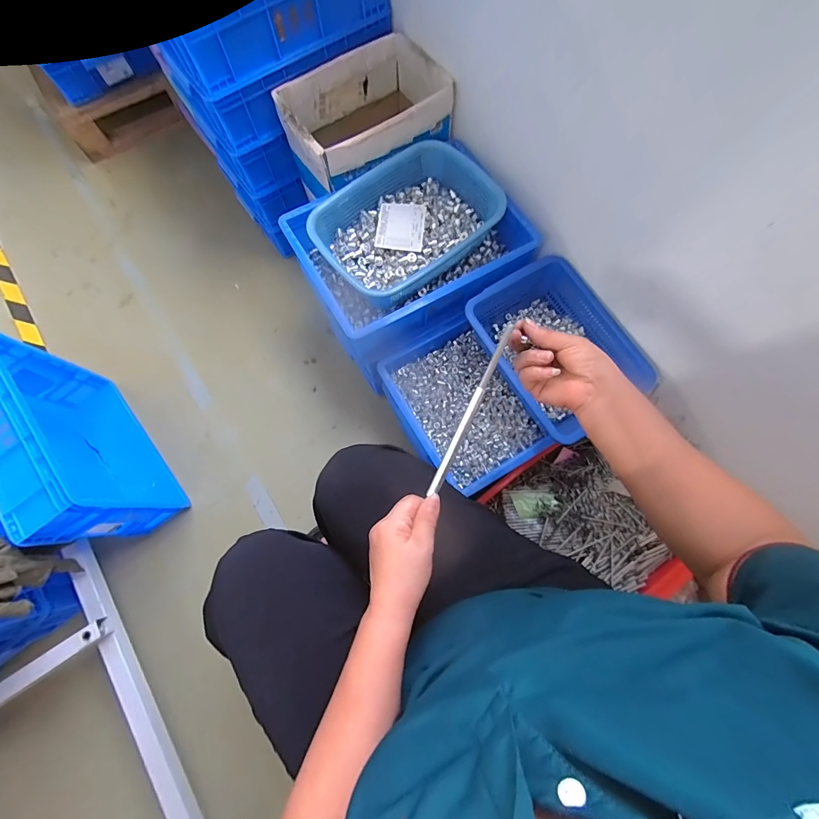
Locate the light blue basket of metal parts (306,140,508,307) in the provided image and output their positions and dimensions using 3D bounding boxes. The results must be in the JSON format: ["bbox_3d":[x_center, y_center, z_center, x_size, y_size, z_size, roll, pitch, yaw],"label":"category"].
[{"bbox_3d":[-0.012,-0.361,0.729,0.340,0.084,0.242,-40,77,-11],"label":"light blue basket of metal parts"}]

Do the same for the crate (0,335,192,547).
[{"bbox_3d":[-0.663,0.069,0.747,0.123,0.301,0.400,-38,77,-11],"label":"crate"}]

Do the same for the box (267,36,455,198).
[{"bbox_3d":[-0.084,-0.582,0.771,0.309,0.152,0.208,-32,76,-9],"label":"box"}]

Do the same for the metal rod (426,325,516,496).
[{"bbox_3d":[0.066,0.000,0.401,0.009,0.008,0.195,26,93,7],"label":"metal rod"}]

